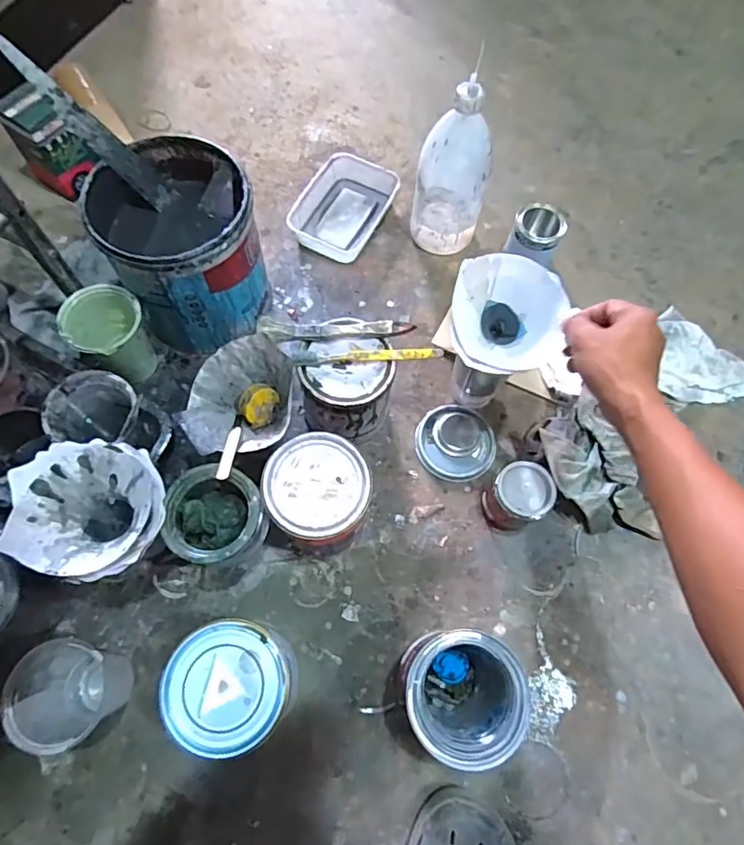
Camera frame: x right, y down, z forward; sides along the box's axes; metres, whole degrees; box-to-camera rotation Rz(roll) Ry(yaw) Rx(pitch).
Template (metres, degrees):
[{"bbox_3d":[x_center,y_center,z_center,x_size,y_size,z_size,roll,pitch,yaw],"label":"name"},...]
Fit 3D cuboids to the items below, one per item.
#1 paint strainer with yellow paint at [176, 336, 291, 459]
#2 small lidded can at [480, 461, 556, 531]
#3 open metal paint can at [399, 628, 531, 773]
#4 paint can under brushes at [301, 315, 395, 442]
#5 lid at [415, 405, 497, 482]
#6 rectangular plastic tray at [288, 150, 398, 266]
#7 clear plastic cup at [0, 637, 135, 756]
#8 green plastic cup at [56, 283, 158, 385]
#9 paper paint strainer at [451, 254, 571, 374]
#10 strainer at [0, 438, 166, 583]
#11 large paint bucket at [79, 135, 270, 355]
[{"bbox_3d":[-0.141,-0.025,0.572,0.117,0.060,0.116,1,68,-3],"label":"paint strainer with yellow paint"},{"bbox_3d":[0.171,0.088,0.630,0.074,0.073,0.069,-42,77,-16],"label":"small lidded can"},{"bbox_3d":[0.088,0.267,0.527,0.106,0.131,0.106,1,68,-3],"label":"open metal paint can"},{"bbox_3d":[-0.025,-0.039,0.637,0.095,0.141,0.102,1,68,-3],"label":"paint can under brushes"},{"bbox_3d":[0.108,0.027,0.692,0.098,0.017,0.100,1,68,-3],"label":"lid"},{"bbox_3d":[-0.042,-0.334,0.811,0.121,0.035,0.177,28,70,8],"label":"rectangular plastic tray"},{"bbox_3d":[-0.294,0.263,0.520,0.079,0.120,0.088,8,69,0],"label":"clear plastic cup"},{"bbox_3d":[-0.315,-0.106,0.654,0.083,0.115,0.083,1,68,-3],"label":"green plastic cup"},{"bbox_3d":[0.141,-0.106,0.559,0.114,0.084,0.107,0,68,1],"label":"paper paint strainer"},{"bbox_3d":[-0.264,0.087,0.512,0.139,0.087,0.130,-5,69,-5],"label":"strainer"},{"bbox_3d":[-0.227,-0.216,0.665,0.171,0.197,0.179,1,68,-3],"label":"large paint bucket"}]

